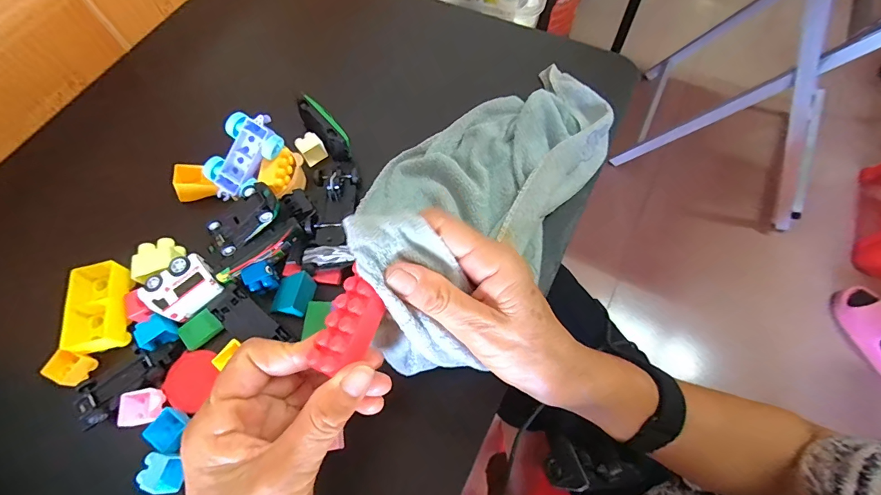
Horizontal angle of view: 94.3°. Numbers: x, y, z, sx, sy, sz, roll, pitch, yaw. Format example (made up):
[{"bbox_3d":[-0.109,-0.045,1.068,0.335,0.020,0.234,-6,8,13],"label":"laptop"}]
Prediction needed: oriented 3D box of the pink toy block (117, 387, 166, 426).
[{"bbox_3d":[-0.199,0.106,0.273,0.020,0.015,0.020,-17,66,-6],"label":"pink toy block"}]

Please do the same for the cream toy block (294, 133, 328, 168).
[{"bbox_3d":[-0.113,-0.087,0.359,0.020,0.016,0.020,-34,69,-13],"label":"cream toy block"}]

